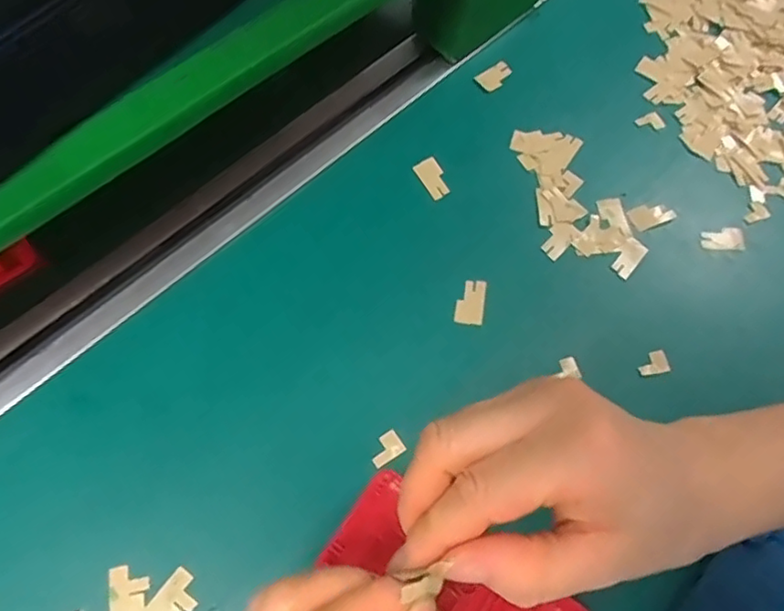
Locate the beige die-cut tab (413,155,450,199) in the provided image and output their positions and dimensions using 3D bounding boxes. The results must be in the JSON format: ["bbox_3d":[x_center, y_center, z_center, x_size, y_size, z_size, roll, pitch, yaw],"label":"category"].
[{"bbox_3d":[0.026,-0.081,0.384,0.014,0.005,0.028,-32,72,-15],"label":"beige die-cut tab"}]

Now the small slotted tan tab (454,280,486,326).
[{"bbox_3d":[0.046,-0.002,0.355,0.016,0.005,0.028,11,67,2],"label":"small slotted tan tab"}]

